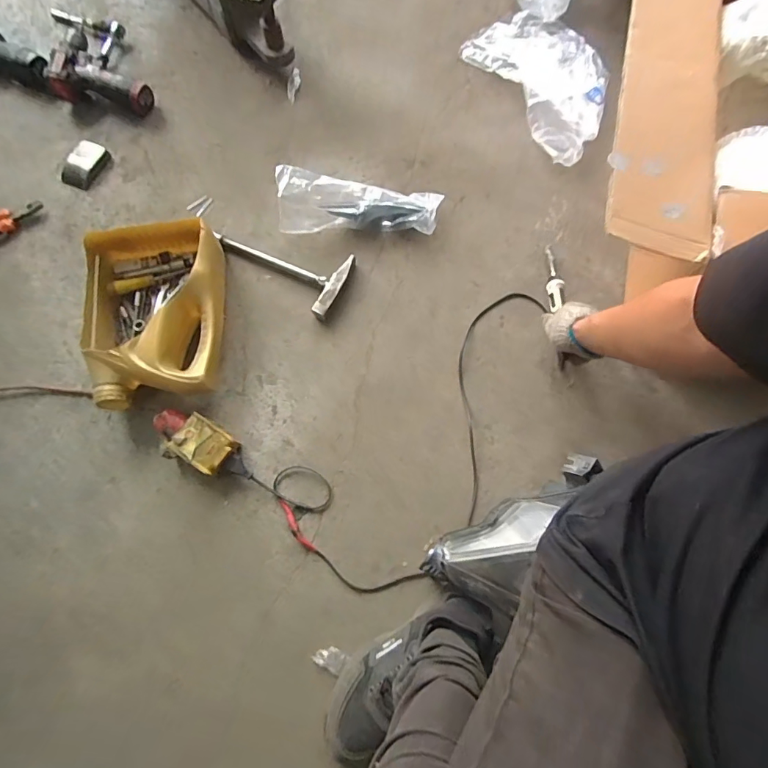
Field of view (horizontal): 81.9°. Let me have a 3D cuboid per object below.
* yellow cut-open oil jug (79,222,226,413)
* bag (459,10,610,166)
[{"bbox_3d":[-0.368,-0.113,0.718,0.221,0.090,0.286,-10,73,-2],"label":"yellow cut-open oil jug"},{"bbox_3d":[0.334,-0.624,0.890,0.204,0.047,0.361,-29,74,-8],"label":"bag"}]

